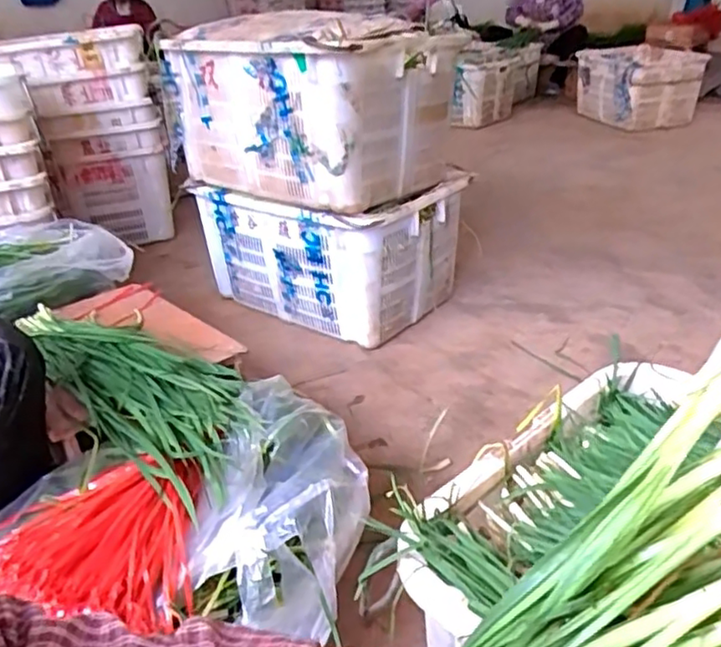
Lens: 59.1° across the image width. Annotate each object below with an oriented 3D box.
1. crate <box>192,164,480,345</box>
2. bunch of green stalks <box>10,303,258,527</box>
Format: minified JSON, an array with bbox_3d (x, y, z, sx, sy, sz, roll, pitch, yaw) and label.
[{"bbox_3d":[-0.082,-0.208,1.773,0.595,0.392,0.441,17,35,31],"label":"crate"},{"bbox_3d":[-0.359,0.079,1.026,0.561,0.067,0.213,24,39,39],"label":"bunch of green stalks"}]

